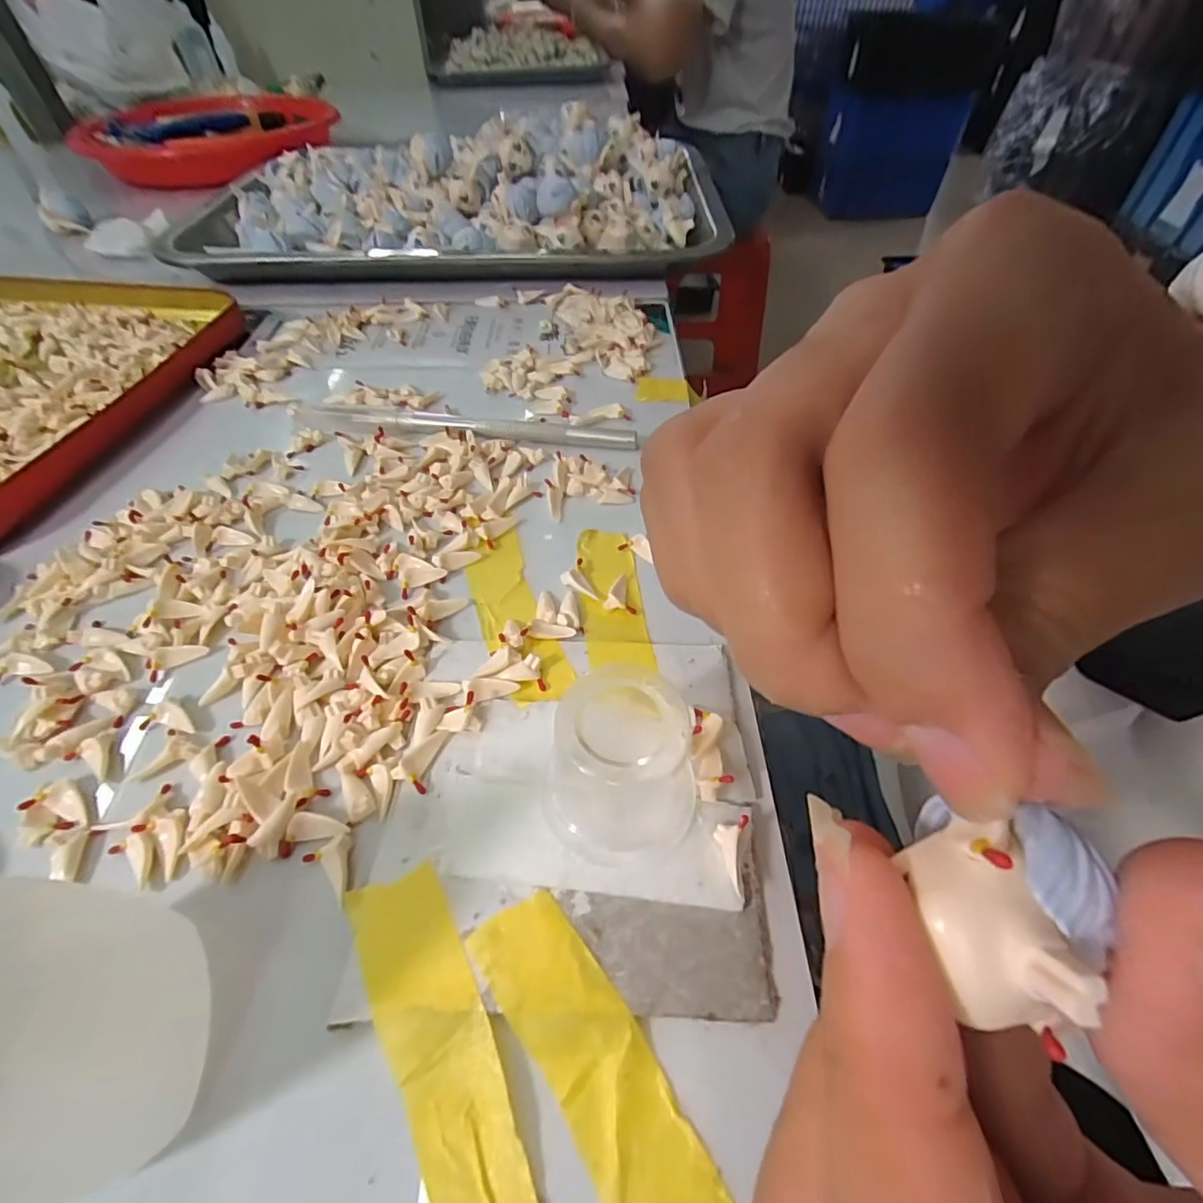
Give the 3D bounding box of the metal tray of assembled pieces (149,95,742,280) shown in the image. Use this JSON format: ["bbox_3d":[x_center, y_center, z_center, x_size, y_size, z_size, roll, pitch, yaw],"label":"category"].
[{"bbox_3d":[-0.101,-0.294,0.384,0.355,0.057,0.241,0,51,-1],"label":"metal tray of assembled pieces"}]

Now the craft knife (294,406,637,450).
[{"bbox_3d":[-0.059,-0.076,0.239,0.148,0.008,0.009,5,51,3],"label":"craft knife"}]

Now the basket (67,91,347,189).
[{"bbox_3d":[-0.348,-0.425,0.506,0.197,0.035,0.183,-14,53,-12],"label":"basket"}]

